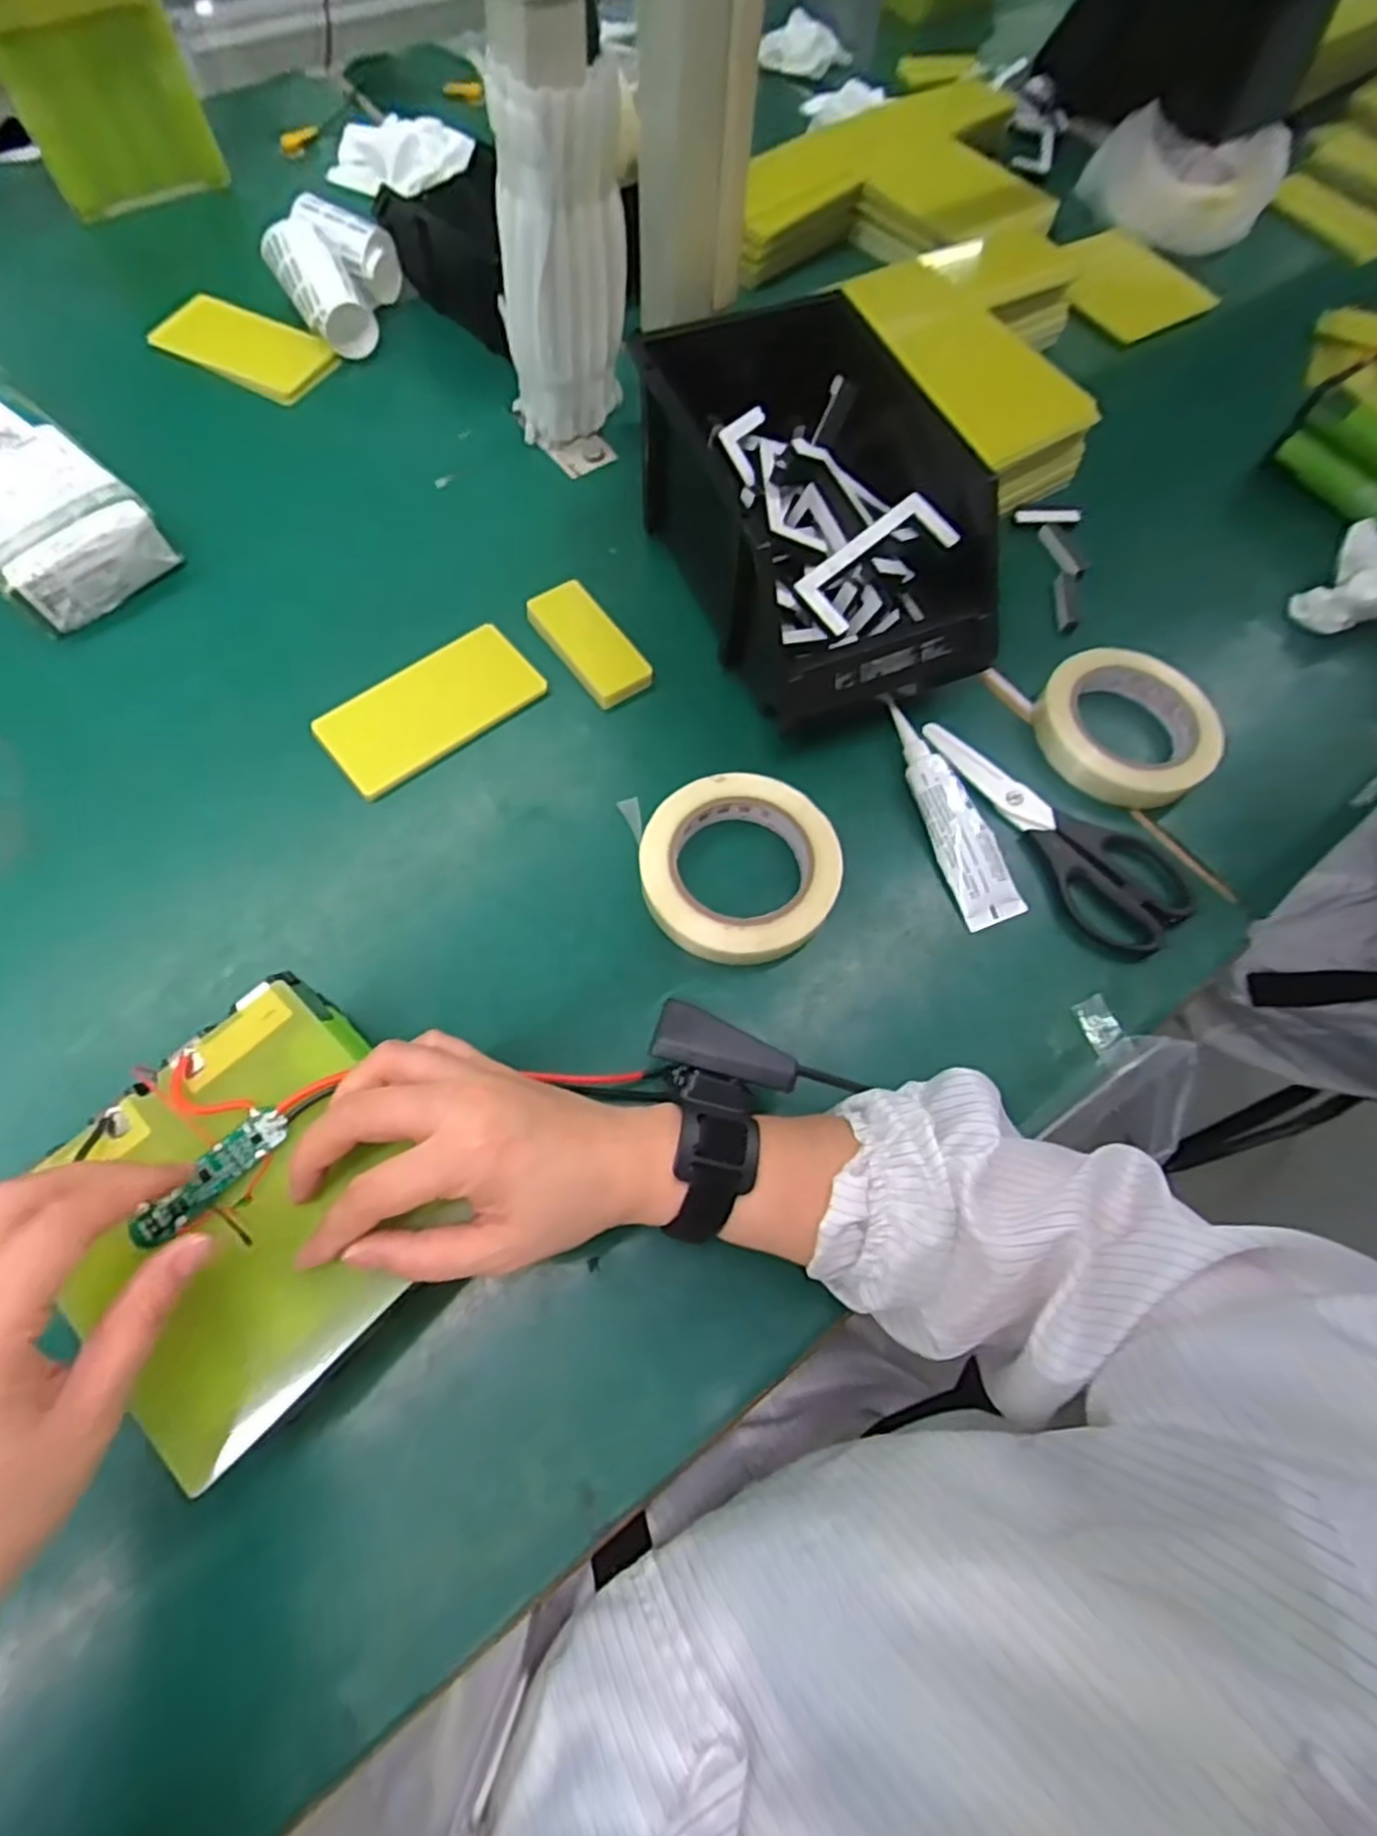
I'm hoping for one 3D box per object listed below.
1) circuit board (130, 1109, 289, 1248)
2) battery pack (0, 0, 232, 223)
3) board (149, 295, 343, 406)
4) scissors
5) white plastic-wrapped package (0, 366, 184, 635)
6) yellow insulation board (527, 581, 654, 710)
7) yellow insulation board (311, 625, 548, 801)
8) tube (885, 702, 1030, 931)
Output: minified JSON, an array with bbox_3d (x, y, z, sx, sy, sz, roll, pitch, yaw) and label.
[{"bbox_3d":[-0.194,0.104,0.304,0.016,0.004,0.065,41,70,13],"label":"circuit board"},{"bbox_3d":[-0.500,-0.703,0.638,0.145,0.155,0.043,-28,71,-14],"label":"battery pack"},{"bbox_3d":[-0.364,-0.472,0.617,0.145,0.009,0.075,28,68,8],"label":"board"},{"bbox_3d":[0.238,-0.065,0.474,0.076,0.024,0.189,-26,71,-13],"label":"scissors"},{"bbox_3d":[-0.485,-0.311,0.519,0.274,0.050,0.107,41,71,13],"label":"white plastic-wrapped package"},{"bbox_3d":[-0.069,-0.188,0.507,0.044,0.014,0.100,-31,72,-15],"label":"yellow insulation board"},{"bbox_3d":[-0.165,-0.135,0.485,0.135,0.013,0.068,-37,74,-17],"label":"yellow insulation board"},{"bbox_3d":[0.158,-0.067,0.457,0.035,0.022,0.149,-18,69,-11],"label":"tube"}]

